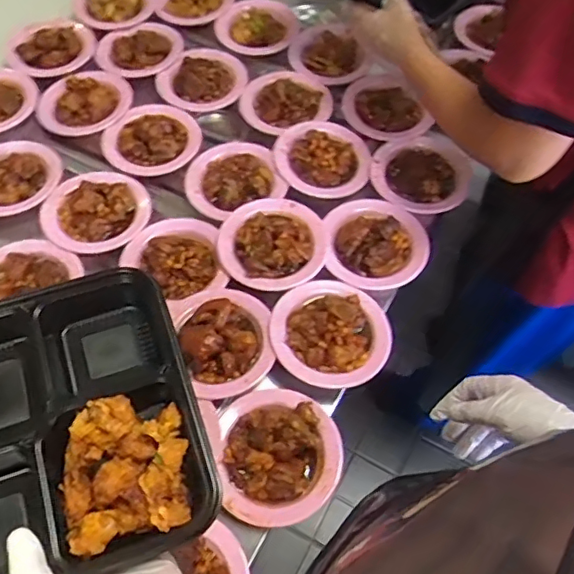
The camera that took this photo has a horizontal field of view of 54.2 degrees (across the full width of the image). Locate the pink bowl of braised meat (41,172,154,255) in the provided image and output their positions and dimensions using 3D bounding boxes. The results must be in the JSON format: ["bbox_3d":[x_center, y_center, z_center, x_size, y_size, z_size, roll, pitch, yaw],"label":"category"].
[{"bbox_3d":[-0.273,-0.111,0.803,0.150,0.041,0.124,-20,59,-16],"label":"pink bowl of braised meat"}]

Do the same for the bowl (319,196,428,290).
[{"bbox_3d":[0.120,-0.061,0.791,0.147,0.044,0.142,12,56,5],"label":"bowl"}]

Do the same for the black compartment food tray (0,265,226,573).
[{"bbox_3d":[-0.200,0.111,0.402,0.267,0.066,0.212,-17,65,-9],"label":"black compartment food tray"}]

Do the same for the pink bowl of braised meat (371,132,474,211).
[{"bbox_3d":[0.210,-0.178,0.859,0.153,0.049,0.145,12,56,5],"label":"pink bowl of braised meat"}]

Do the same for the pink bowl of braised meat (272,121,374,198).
[{"bbox_3d":[0.056,-0.203,0.868,0.147,0.039,0.129,3,56,-1],"label":"pink bowl of braised meat"}]

